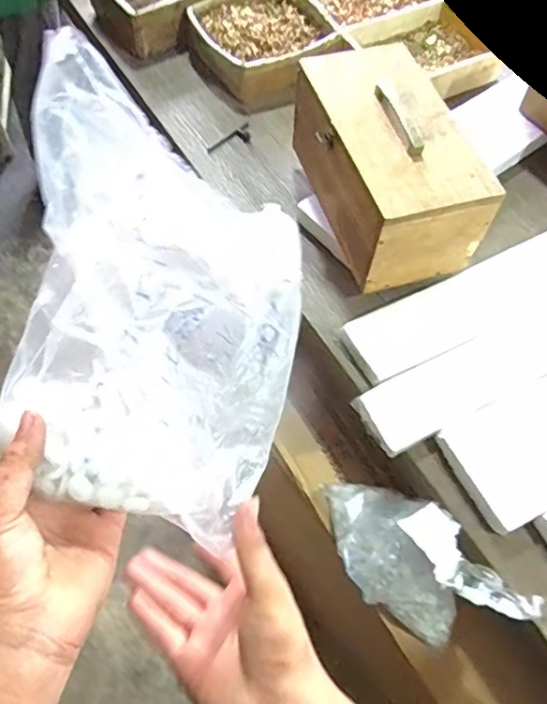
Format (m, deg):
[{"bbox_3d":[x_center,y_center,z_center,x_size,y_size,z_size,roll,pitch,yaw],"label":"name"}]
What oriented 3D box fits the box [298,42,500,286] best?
[{"bbox_3d":[0.172,-0.283,0.877,0.186,0.190,0.316,-14,62,-11],"label":"box"}]

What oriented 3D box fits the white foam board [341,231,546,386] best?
[{"bbox_3d":[0.375,-0.110,0.902,0.570,0.012,0.113,-25,64,-16],"label":"white foam board"}]

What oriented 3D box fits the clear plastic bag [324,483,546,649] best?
[{"bbox_3d":[0.177,0.278,0.761,0.130,0.193,0.265,-32,66,-19],"label":"clear plastic bag"}]

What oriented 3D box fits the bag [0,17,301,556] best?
[{"bbox_3d":[-0.082,-0.026,0.381,0.244,0.069,0.248,31,71,-35],"label":"bag"}]

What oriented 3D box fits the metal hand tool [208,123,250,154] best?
[{"bbox_3d":[-0.075,-0.404,1.074,0.103,0.008,0.039,-40,69,-22],"label":"metal hand tool"}]

